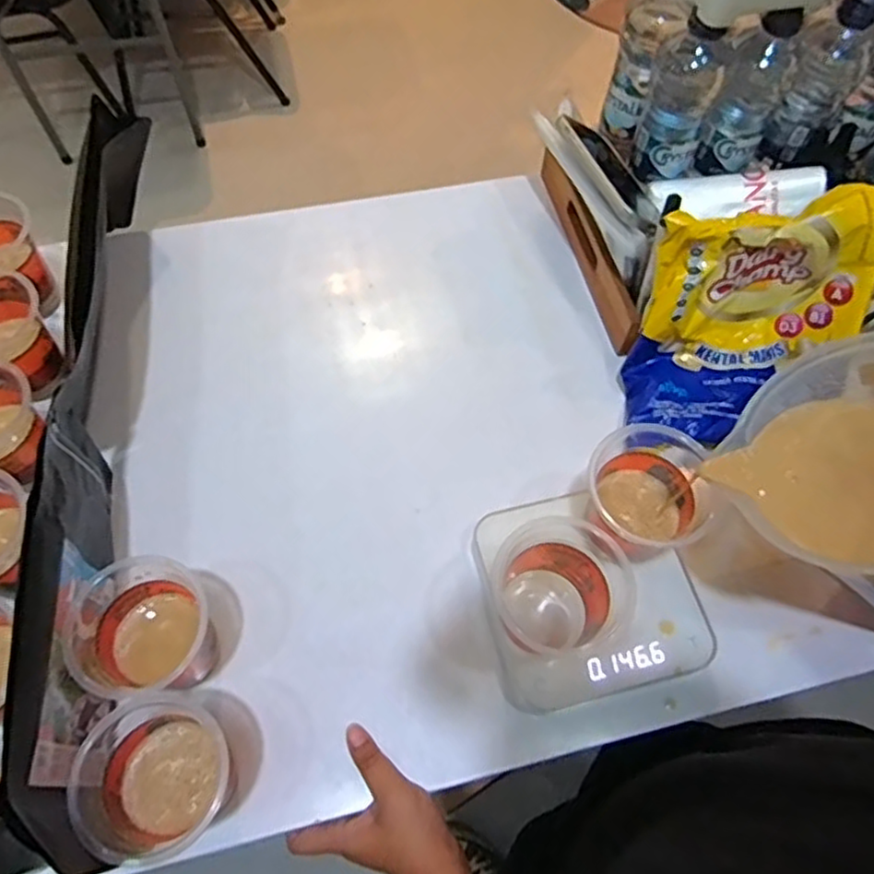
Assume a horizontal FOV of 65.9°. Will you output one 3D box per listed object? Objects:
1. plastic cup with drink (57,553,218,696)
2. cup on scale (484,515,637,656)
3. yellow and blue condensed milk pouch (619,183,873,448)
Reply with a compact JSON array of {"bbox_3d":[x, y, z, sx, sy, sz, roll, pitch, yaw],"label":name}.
[{"bbox_3d":[-0.209,0.137,0.490,0.085,0.089,0.094,-8,64,-6],"label":"plastic cup with drink"},{"bbox_3d":[0.092,0.112,0.500,0.084,0.096,0.091,1,63,-2],"label":"cup on scale"},{"bbox_3d":[0.272,-0.103,0.586,0.203,0.149,0.142,-12,64,-8],"label":"yellow and blue condensed milk pouch"}]

